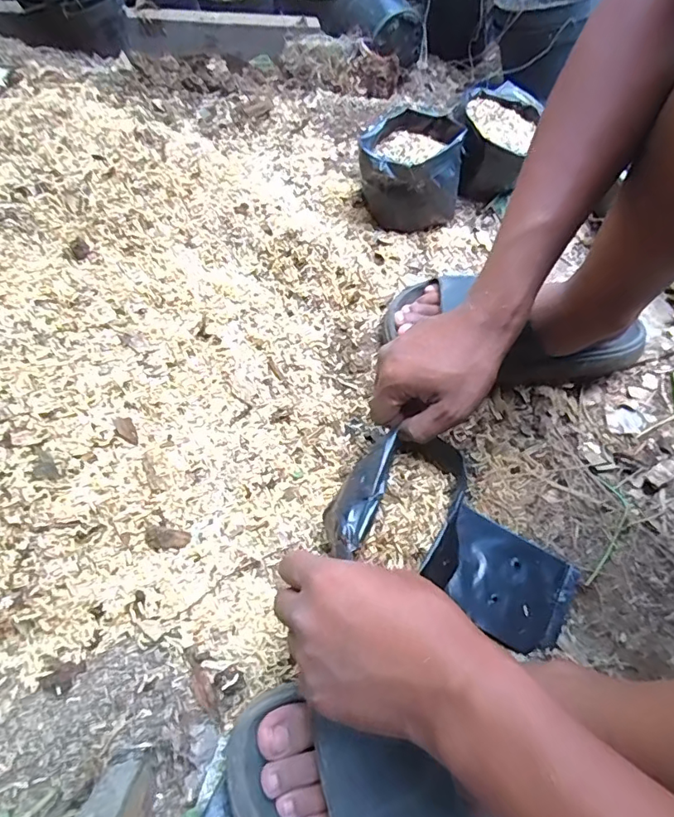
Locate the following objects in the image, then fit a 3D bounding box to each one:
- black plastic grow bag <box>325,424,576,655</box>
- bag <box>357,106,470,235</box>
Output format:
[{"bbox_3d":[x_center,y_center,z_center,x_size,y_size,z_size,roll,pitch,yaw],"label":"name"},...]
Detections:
[{"bbox_3d":[0.102,0.112,0.431,0.229,0.076,0.114,35,62,-26],"label":"black plastic grow bag"},{"bbox_3d":[0.089,-0.281,0.598,0.115,0.083,0.122,17,65,7],"label":"bag"}]

